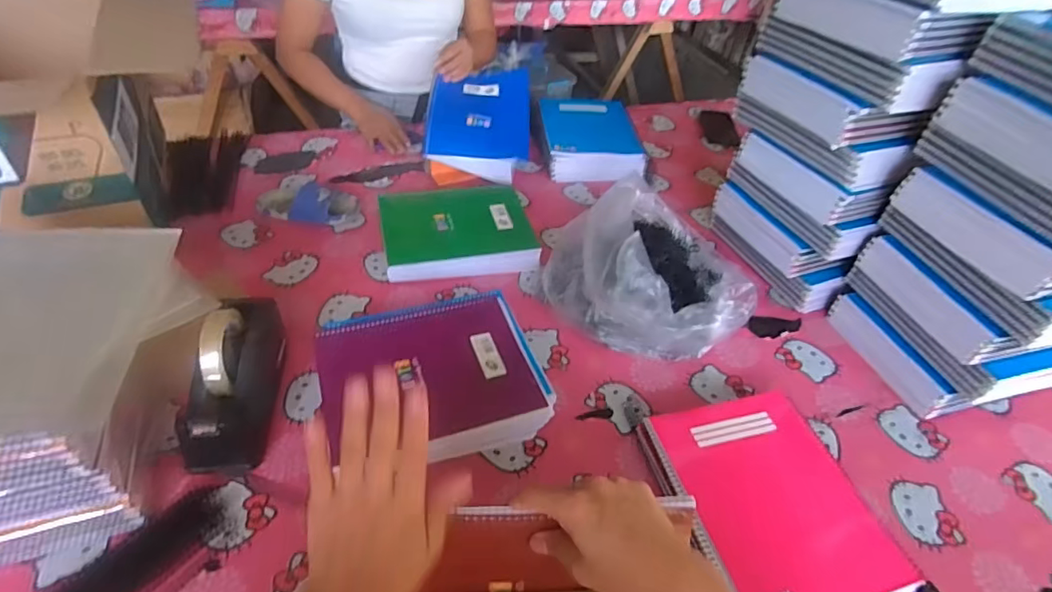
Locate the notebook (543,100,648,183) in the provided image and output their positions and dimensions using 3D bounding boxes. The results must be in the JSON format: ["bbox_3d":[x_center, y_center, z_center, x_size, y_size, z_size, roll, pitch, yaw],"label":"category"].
[{"bbox_3d":[0.140,-0.343,1.226,0.221,0.075,0.278,-1,43,-7],"label":"notebook"}]

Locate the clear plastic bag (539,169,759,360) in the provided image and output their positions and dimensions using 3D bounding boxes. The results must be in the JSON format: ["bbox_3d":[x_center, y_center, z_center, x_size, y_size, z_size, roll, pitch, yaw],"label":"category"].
[{"bbox_3d":[0.178,-0.036,0.844,0.263,0.161,0.277,-11,45,-18],"label":"clear plastic bag"}]

